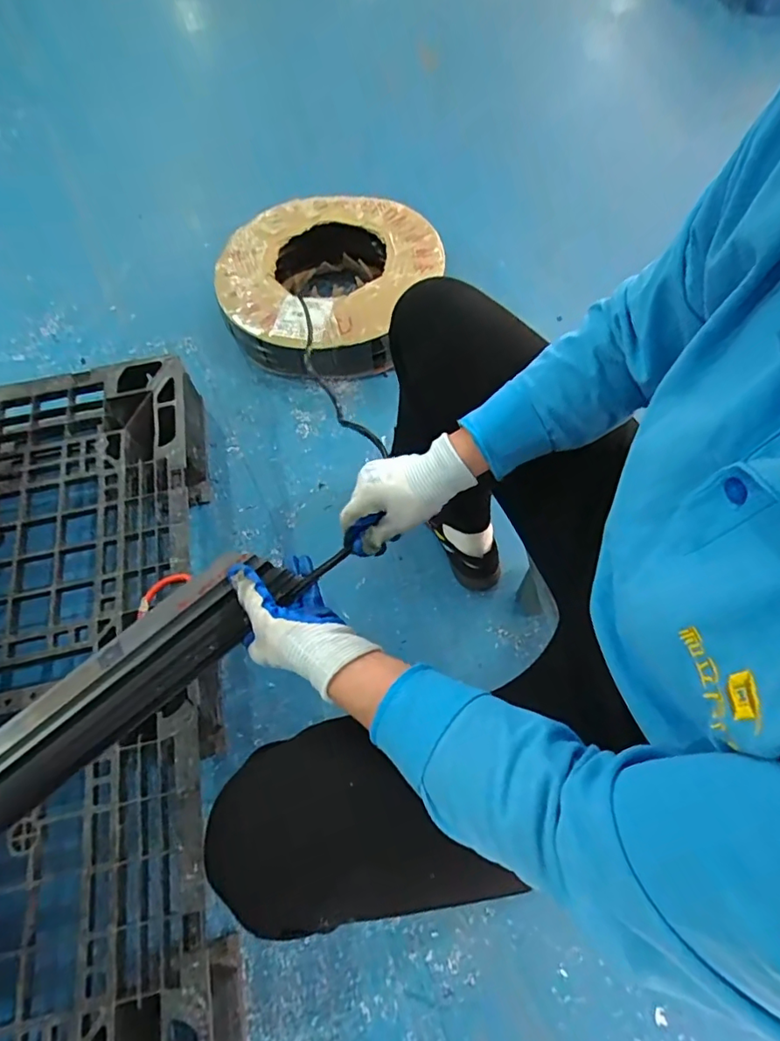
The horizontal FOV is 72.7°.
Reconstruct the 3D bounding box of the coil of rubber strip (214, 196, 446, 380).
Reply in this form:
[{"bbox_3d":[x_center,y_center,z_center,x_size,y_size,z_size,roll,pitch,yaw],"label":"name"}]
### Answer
[{"bbox_3d":[-0.129,-0.506,1.143,0.403,0.135,0.442,0,63,1],"label":"coil of rubber strip"}]

